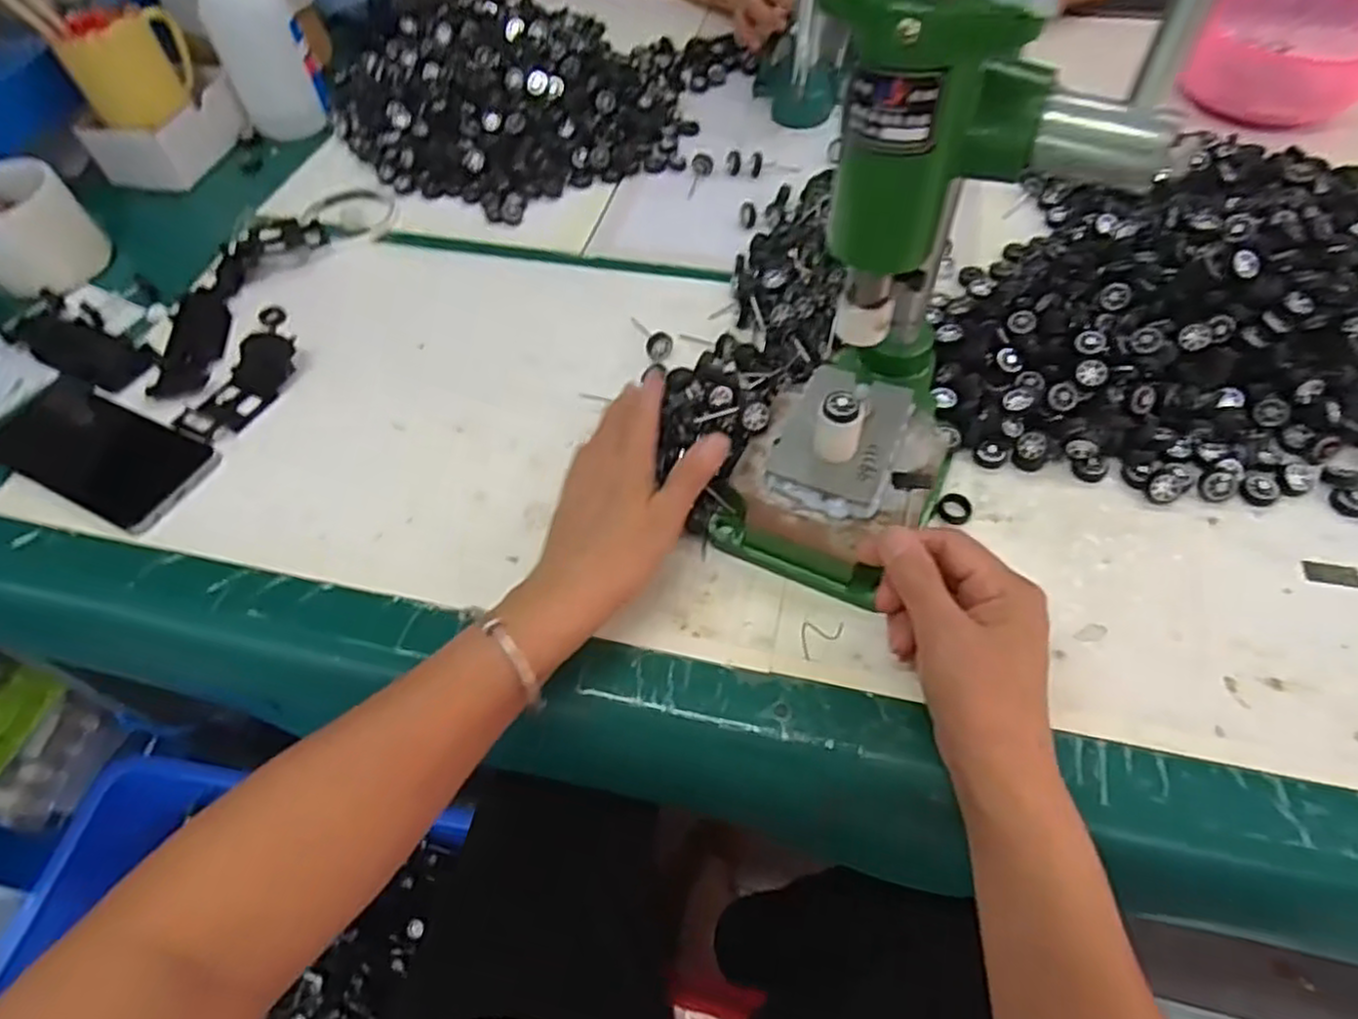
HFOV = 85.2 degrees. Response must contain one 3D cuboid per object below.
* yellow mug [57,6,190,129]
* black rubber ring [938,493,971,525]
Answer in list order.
[{"bbox_3d":[-0.503,-0.408,0.676,0.069,0.075,0.098,-7,54,-2],"label":"yellow mug"},{"bbox_3d":[0.167,-0.001,0.448,0.019,0.007,0.019,-2,57,3],"label":"black rubber ring"}]

